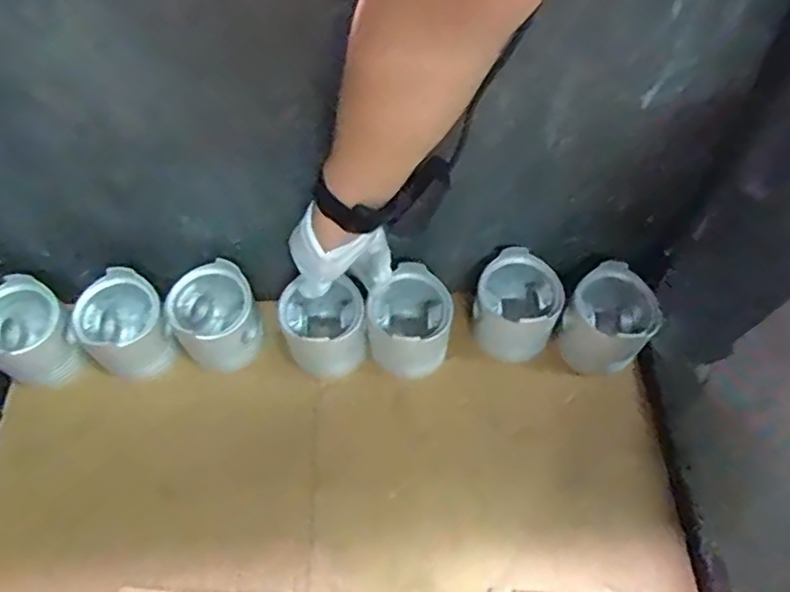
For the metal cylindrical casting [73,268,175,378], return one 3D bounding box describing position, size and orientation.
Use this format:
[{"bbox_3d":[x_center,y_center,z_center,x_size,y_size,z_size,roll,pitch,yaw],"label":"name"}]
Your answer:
[{"bbox_3d":[-0.276,0.032,0.644,0.080,0.087,0.077,0,59,1],"label":"metal cylindrical casting"}]

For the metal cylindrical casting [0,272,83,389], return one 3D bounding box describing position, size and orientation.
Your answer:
[{"bbox_3d":[-0.368,0.042,0.638,0.083,0.083,0.083,0,59,1],"label":"metal cylindrical casting"}]

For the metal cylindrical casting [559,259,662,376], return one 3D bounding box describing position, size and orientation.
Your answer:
[{"bbox_3d":[0.210,0.031,0.638,0.091,0.082,0.082,-31,63,-17],"label":"metal cylindrical casting"}]

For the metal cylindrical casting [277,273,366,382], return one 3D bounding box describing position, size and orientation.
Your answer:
[{"bbox_3d":[-0.072,0.035,0.642,0.081,0.078,0.075,0,59,1],"label":"metal cylindrical casting"}]

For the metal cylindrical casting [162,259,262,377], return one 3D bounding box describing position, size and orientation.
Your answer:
[{"bbox_3d":[-0.187,0.028,0.663,0.085,0.100,0.077,-21,61,-12],"label":"metal cylindrical casting"}]

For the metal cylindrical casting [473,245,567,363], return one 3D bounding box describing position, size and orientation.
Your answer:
[{"bbox_3d":[0.127,0.011,0.654,0.081,0.088,0.080,0,59,1],"label":"metal cylindrical casting"}]

